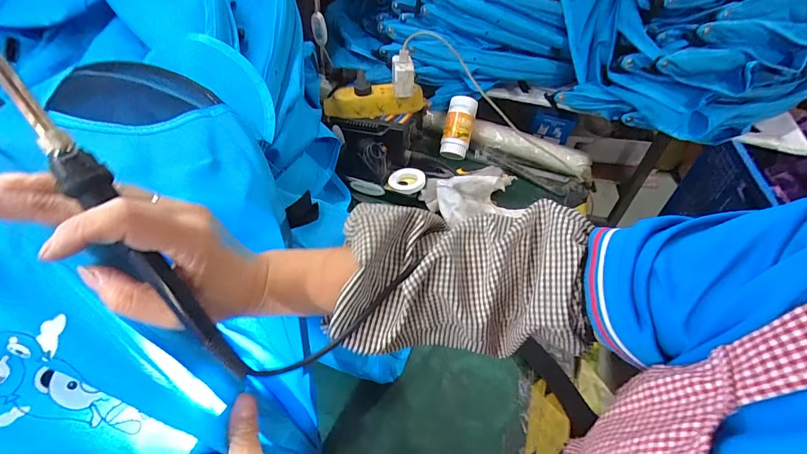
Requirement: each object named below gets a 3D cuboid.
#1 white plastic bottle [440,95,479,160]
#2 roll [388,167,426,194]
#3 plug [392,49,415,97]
[{"bbox_3d":[0.101,-0.183,0.725,0.051,0.044,0.110,14,89,9],"label":"white plastic bottle"},{"bbox_3d":[0.005,-0.076,0.656,0.060,0.011,0.060,-3,52,7],"label":"roll"},{"bbox_3d":[0.000,-0.244,0.626,0.032,0.065,0.043,-3,45,-7],"label":"plug"}]

